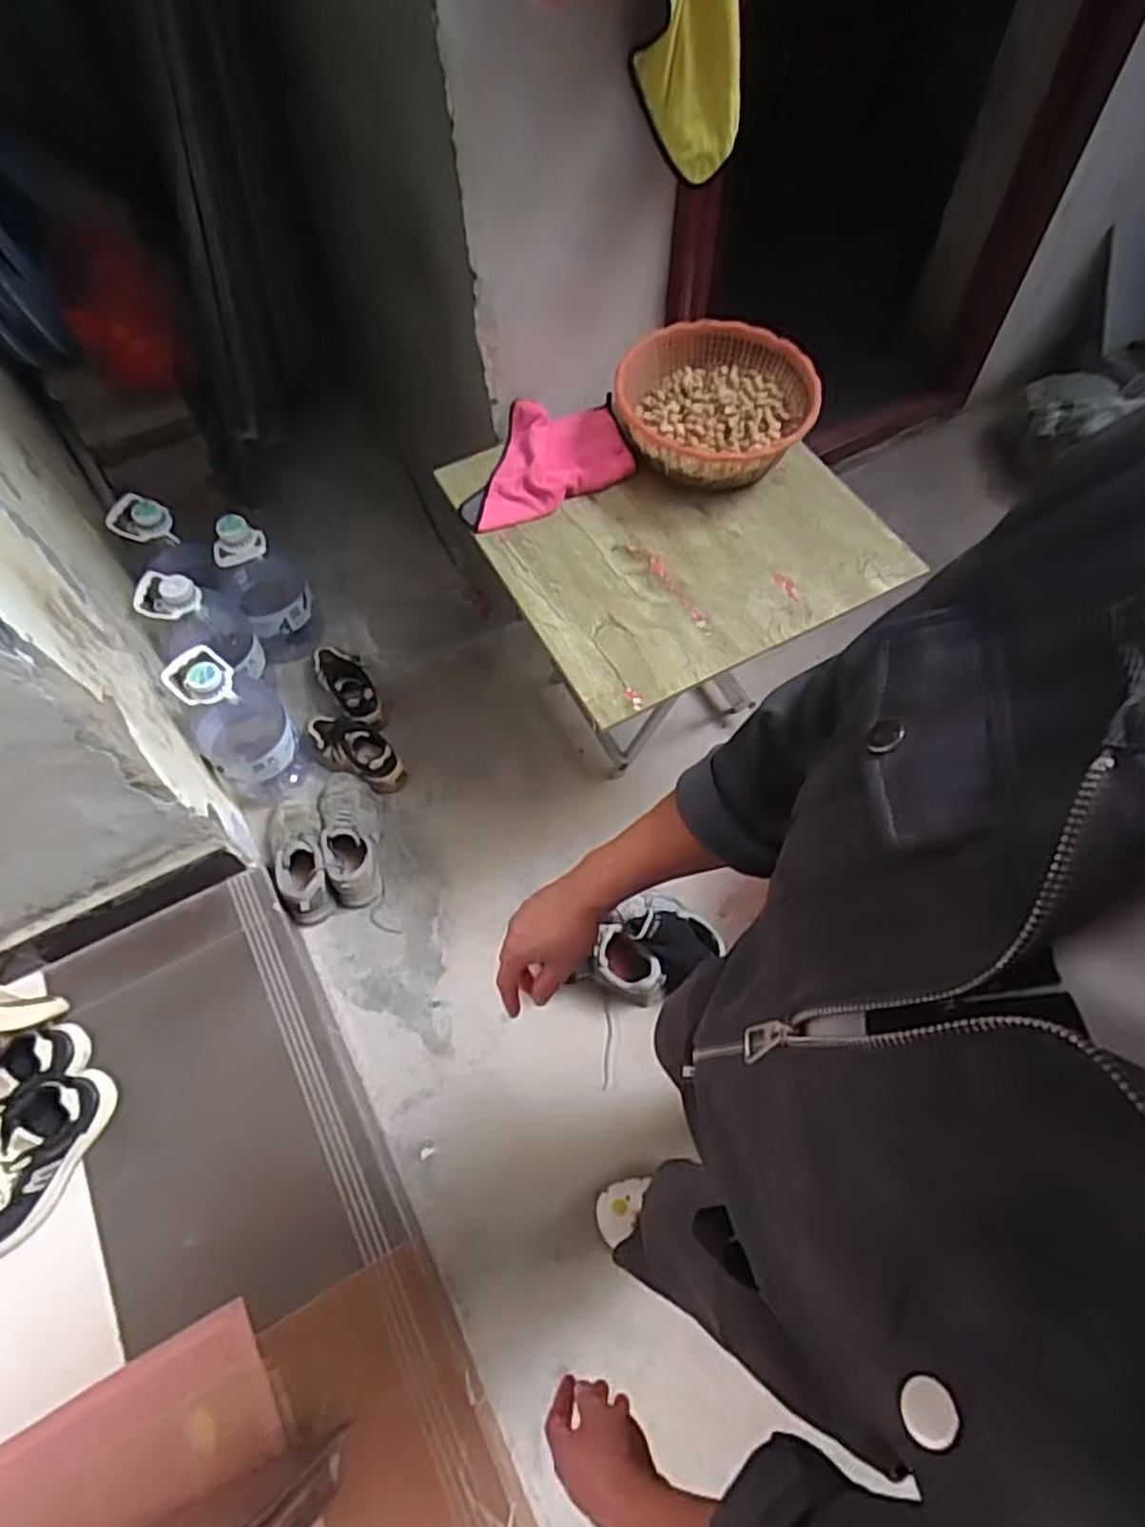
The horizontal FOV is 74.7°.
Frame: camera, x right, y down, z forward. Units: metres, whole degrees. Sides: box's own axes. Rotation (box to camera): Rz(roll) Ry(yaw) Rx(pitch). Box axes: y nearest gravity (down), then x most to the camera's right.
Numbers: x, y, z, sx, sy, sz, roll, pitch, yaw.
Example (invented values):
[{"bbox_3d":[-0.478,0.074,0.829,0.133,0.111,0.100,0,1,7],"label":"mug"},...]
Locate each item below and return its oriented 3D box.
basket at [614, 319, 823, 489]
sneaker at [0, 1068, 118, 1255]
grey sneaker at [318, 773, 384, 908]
[{"bbox_3d":[0.248,-0.616,1.325,0.334,0.160,0.309,-3,63,1],"label":"basket"},{"bbox_3d":[-0.839,0.630,1.165,0.111,0.123,0.288,26,67,15],"label":"sneaker"},{"bbox_3d":[-0.465,0.139,1.563,0.111,0.087,0.289,-16,63,-5],"label":"grey sneaker"}]

